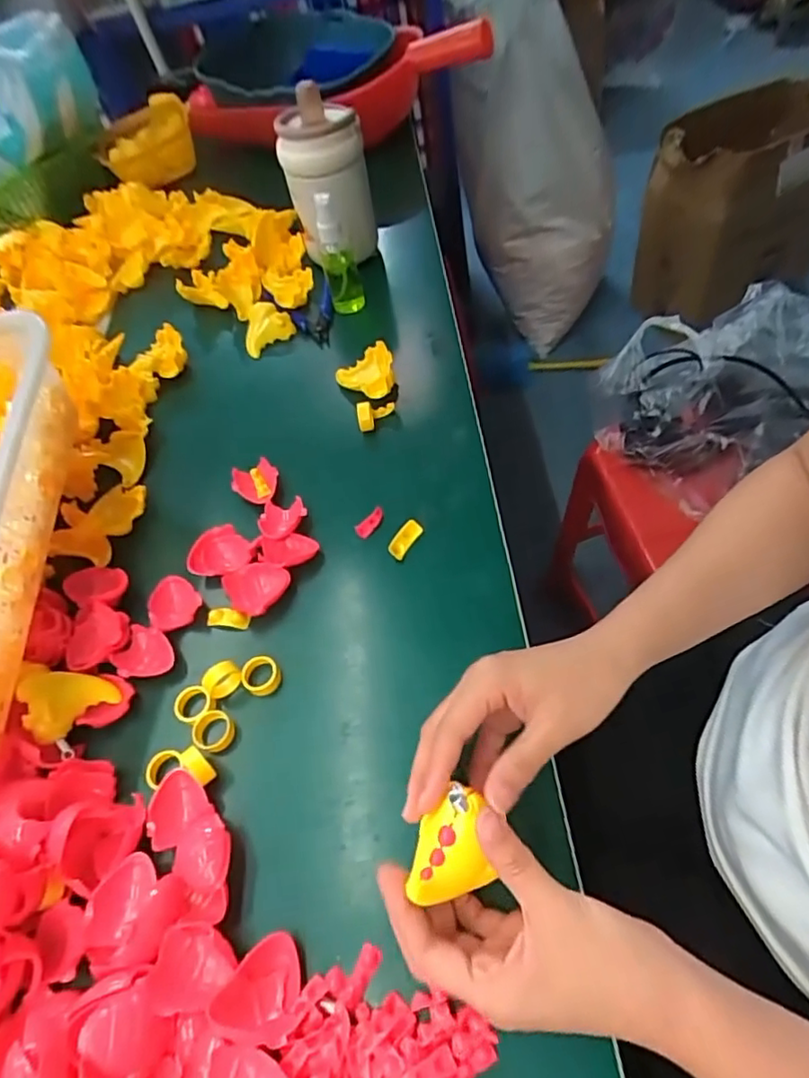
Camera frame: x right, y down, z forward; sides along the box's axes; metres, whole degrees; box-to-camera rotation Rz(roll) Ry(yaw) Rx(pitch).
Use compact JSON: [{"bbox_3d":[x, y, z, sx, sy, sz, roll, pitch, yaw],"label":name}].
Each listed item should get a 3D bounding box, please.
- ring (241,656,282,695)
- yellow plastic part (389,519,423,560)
[{"bbox_3d":[-0.102,0.098,0.433,0.028,0.012,0.025,36,71,29],"label":"ring"},{"bbox_3d":[0.001,0.000,0.479,0.014,0.012,0.034,26,66,26],"label":"yellow plastic part"}]

